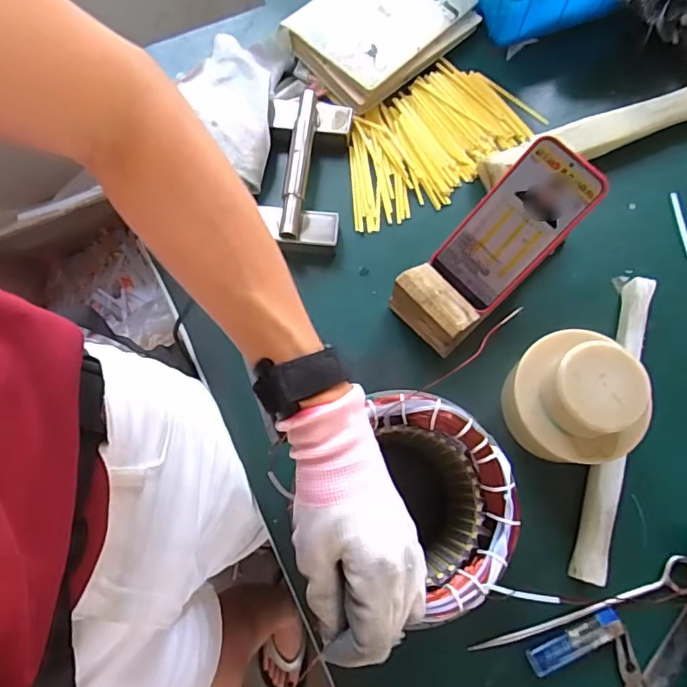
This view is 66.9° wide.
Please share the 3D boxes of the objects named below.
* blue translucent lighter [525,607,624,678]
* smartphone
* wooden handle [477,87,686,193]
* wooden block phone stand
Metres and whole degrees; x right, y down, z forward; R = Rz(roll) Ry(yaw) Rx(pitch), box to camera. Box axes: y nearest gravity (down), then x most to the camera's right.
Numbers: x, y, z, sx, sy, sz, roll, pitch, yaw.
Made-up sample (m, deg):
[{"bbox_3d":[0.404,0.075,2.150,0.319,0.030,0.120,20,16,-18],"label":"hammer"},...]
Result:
[{"bbox_3d":[0.202,0.261,0.452,0.085,0.007,0.022,-25,74,-6],"label":"blue translucent lighter"},{"bbox_3d":[0.164,-0.112,0.502,0.083,0.011,0.158,46,113,12],"label":"smartphone"},{"bbox_3d":[0.312,-0.245,0.592,0.336,0.029,0.043,-19,74,-5],"label":"wooden handle"},{"bbox_3d":[0.094,-0.036,0.516,0.055,0.059,0.086,-41,77,-11],"label":"wooden block phone stand"}]

